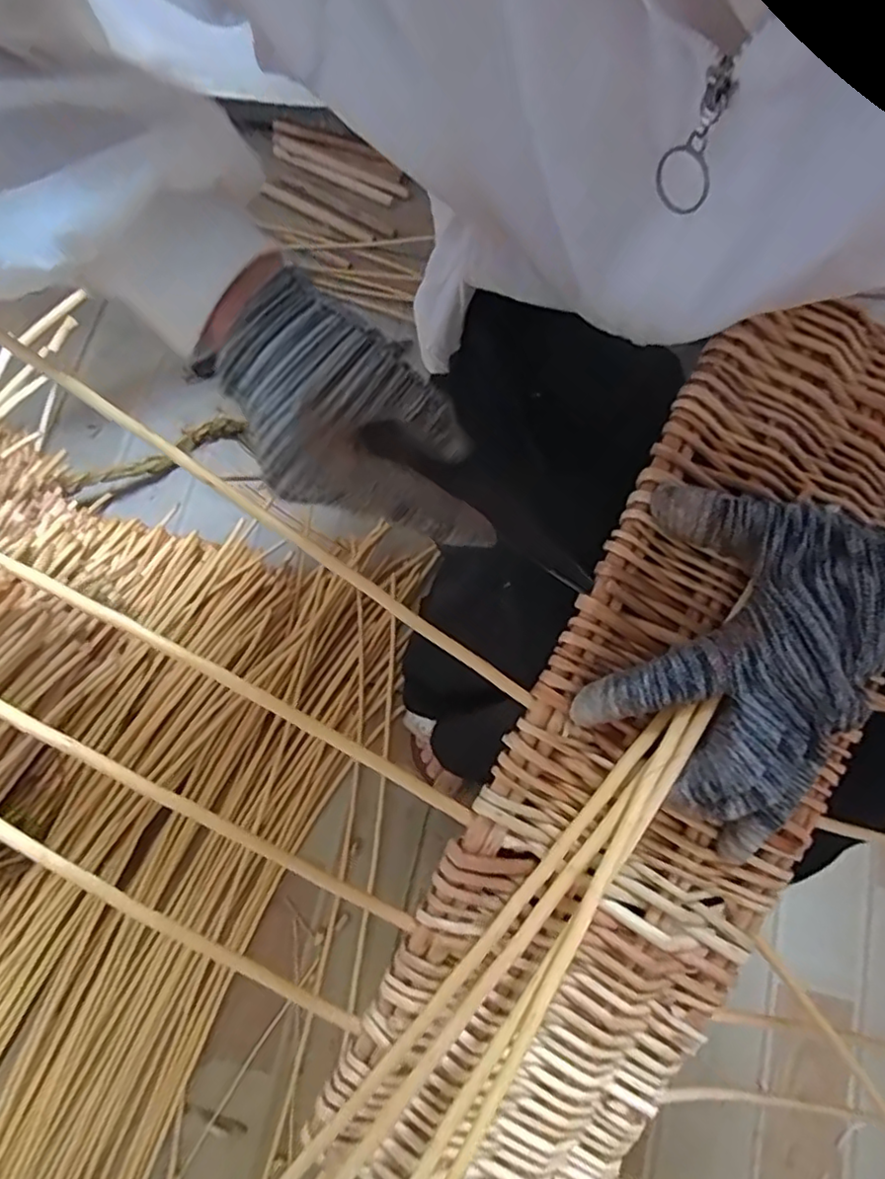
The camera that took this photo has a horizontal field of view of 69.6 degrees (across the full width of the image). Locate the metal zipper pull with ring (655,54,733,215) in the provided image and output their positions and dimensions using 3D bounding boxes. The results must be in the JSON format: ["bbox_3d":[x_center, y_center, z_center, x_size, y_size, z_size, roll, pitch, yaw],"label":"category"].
[{"bbox_3d":[0.082,-0.142,0.202,0.018,0.042,0.010,23,78,6],"label":"metal zipper pull with ring"}]

